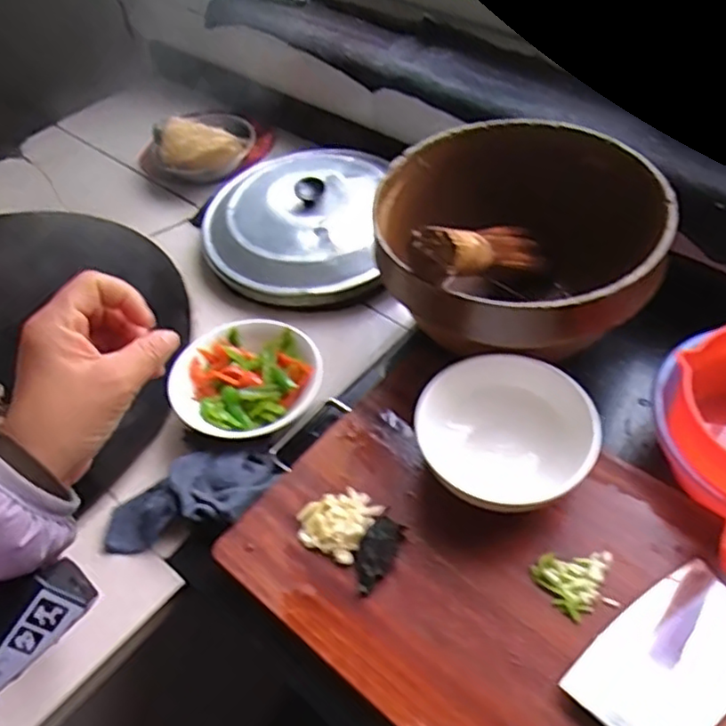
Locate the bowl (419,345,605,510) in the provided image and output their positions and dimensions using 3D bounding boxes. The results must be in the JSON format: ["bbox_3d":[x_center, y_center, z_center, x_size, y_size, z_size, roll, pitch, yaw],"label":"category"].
[{"bbox_3d":[0.121,0.066,0.580,0.141,0.070,0.149,-3,51,3],"label":"bowl"}]

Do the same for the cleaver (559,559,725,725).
[{"bbox_3d":[0.199,0.244,0.469,0.268,0.032,0.092,-30,50,-27],"label":"cleaver"}]

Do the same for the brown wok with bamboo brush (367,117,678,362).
[{"bbox_3d":[0.156,-0.128,0.675,0.271,0.159,0.274,8,53,11],"label":"brown wok with bamboo brush"}]

